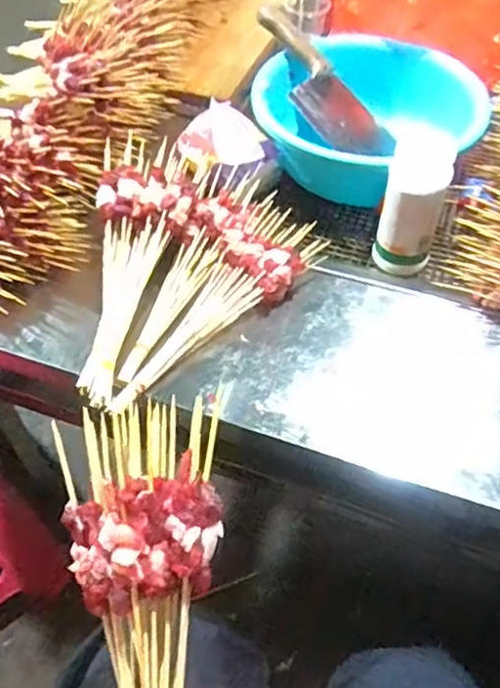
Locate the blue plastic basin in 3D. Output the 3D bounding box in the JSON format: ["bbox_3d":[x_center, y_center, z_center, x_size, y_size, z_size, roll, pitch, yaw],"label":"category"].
[{"bbox_3d":[0.172,-0.335,0.878,0.295,0.095,0.295,0,52,1],"label":"blue plastic basin"}]

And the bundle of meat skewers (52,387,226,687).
[{"bbox_3d":[-0.060,0.175,0.316,0.082,0.040,0.295,2,94,2],"label":"bundle of meat skewers"}]

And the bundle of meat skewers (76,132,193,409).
[{"bbox_3d":[-0.130,-0.077,0.642,0.092,0.032,0.276,10,78,9],"label":"bundle of meat skewers"}]

